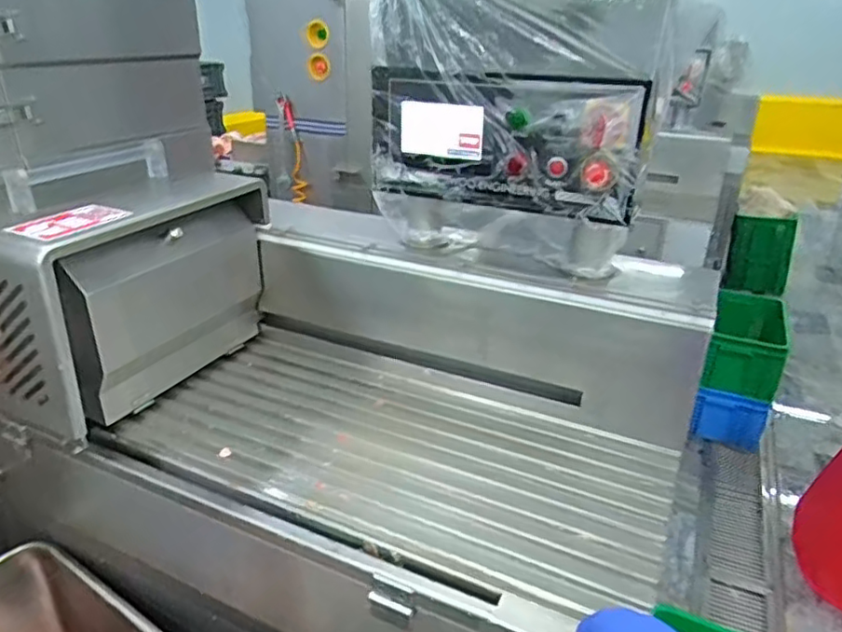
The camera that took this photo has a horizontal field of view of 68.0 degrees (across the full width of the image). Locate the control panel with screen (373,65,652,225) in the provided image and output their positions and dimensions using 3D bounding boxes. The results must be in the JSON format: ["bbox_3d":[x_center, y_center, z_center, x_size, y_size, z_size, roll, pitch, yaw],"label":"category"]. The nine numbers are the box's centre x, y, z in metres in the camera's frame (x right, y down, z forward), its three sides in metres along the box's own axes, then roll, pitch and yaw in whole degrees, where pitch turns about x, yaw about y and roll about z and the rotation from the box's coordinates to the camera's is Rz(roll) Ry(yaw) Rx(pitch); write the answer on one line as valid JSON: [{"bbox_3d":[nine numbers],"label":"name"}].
[{"bbox_3d":[0.130,-0.297,1.068,0.471,0.212,0.062,11,26,22],"label":"control panel with screen"}]

